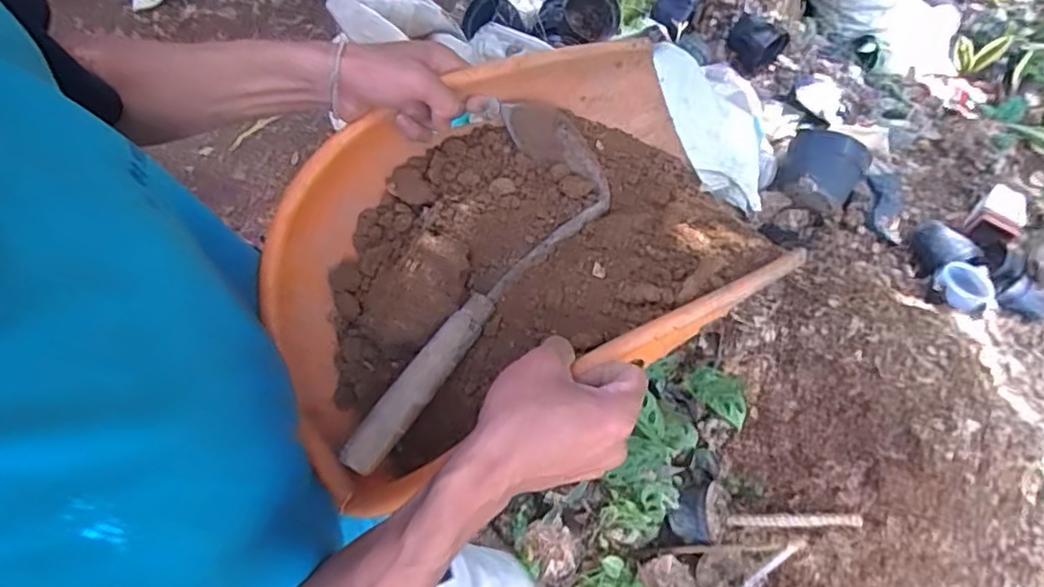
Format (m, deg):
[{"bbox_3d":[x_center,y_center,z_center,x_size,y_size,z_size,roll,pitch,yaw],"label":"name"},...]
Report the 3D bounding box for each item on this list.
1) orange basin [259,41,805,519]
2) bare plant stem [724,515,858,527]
[{"bbox_3d":[-0.017,-0.039,0.521,0.406,0.124,0.276,-27,71,-7],"label":"orange basin"},{"bbox_3d":[0.539,0.455,1.217,0.245,0.018,0.023,-14,66,32],"label":"bare plant stem"}]

